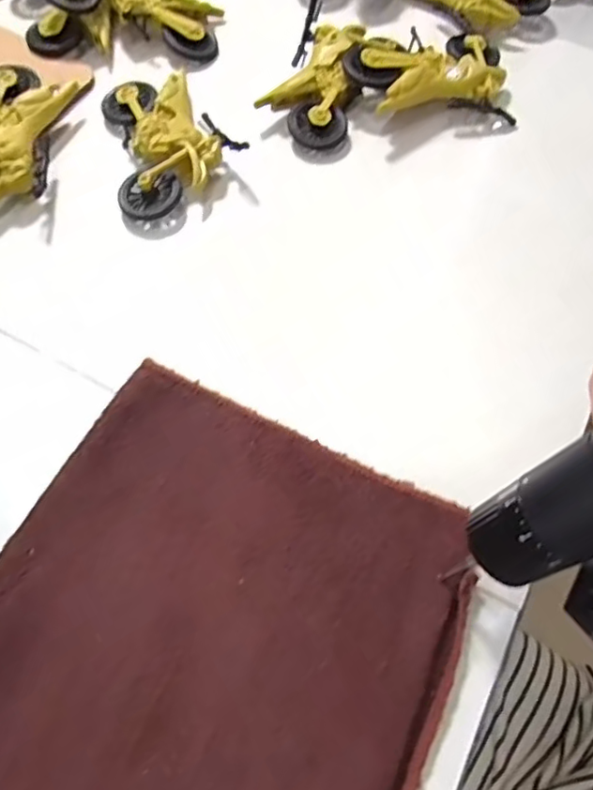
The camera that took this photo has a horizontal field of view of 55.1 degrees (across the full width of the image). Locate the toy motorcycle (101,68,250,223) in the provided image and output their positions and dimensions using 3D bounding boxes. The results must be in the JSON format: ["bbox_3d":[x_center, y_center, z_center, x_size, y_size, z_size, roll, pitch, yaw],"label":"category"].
[{"bbox_3d":[-0.088,-0.159,0.354,0.079,0.025,0.100,-32,69,-15],"label":"toy motorcycle"}]

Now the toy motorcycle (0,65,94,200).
[{"bbox_3d":[-0.184,-0.162,0.355,0.079,0.029,0.117,3,64,0],"label":"toy motorcycle"}]

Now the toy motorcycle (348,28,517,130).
[{"bbox_3d":[0.090,-0.216,0.384,0.110,0.030,0.073,-6,65,-4],"label":"toy motorcycle"}]

